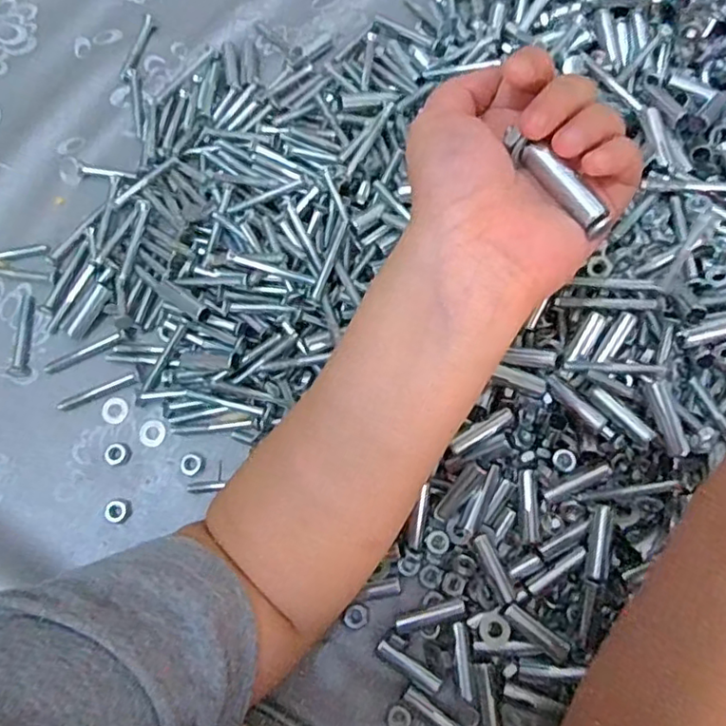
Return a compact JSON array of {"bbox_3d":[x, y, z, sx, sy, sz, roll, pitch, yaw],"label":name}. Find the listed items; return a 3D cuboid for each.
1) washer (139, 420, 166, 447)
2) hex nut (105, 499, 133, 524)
[{"bbox_3d":[-0.131,0.044,0.386,0.016,0.004,0.016,-1,74,2],"label":"washer"},{"bbox_3d":[-0.146,0.088,0.370,0.014,0.004,0.014,16,75,6],"label":"hex nut"}]

